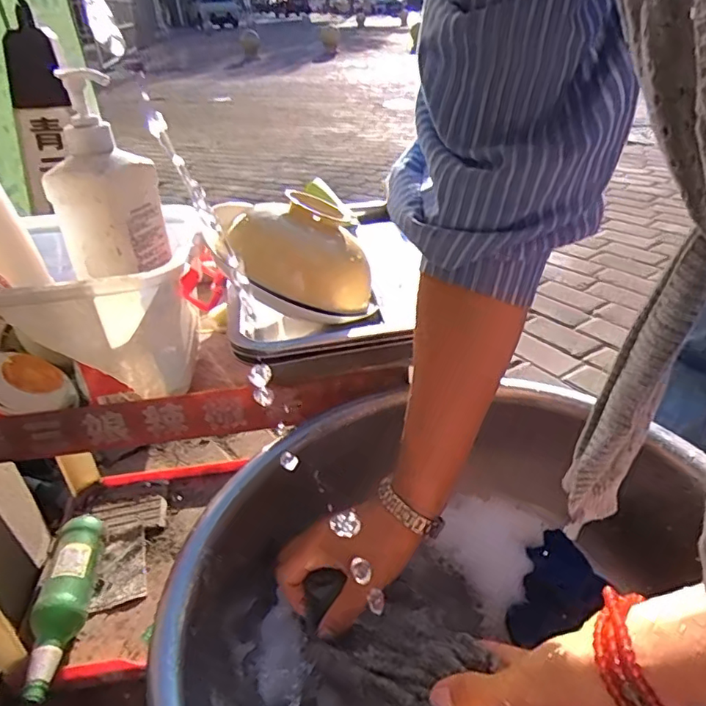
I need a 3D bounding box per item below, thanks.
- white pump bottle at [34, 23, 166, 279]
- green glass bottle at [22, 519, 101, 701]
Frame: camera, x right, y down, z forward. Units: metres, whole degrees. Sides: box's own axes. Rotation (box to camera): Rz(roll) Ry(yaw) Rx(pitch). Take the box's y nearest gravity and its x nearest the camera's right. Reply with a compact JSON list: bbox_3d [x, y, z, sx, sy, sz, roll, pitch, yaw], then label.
[{"bbox_3d":[-0.249,-0.168,0.542,0.080,0.189,0.074,3,33,15],"label":"white pump bottle"},{"bbox_3d":[-0.410,0.353,0.791,0.068,0.071,0.274,-11,32,-8],"label":"green glass bottle"}]

